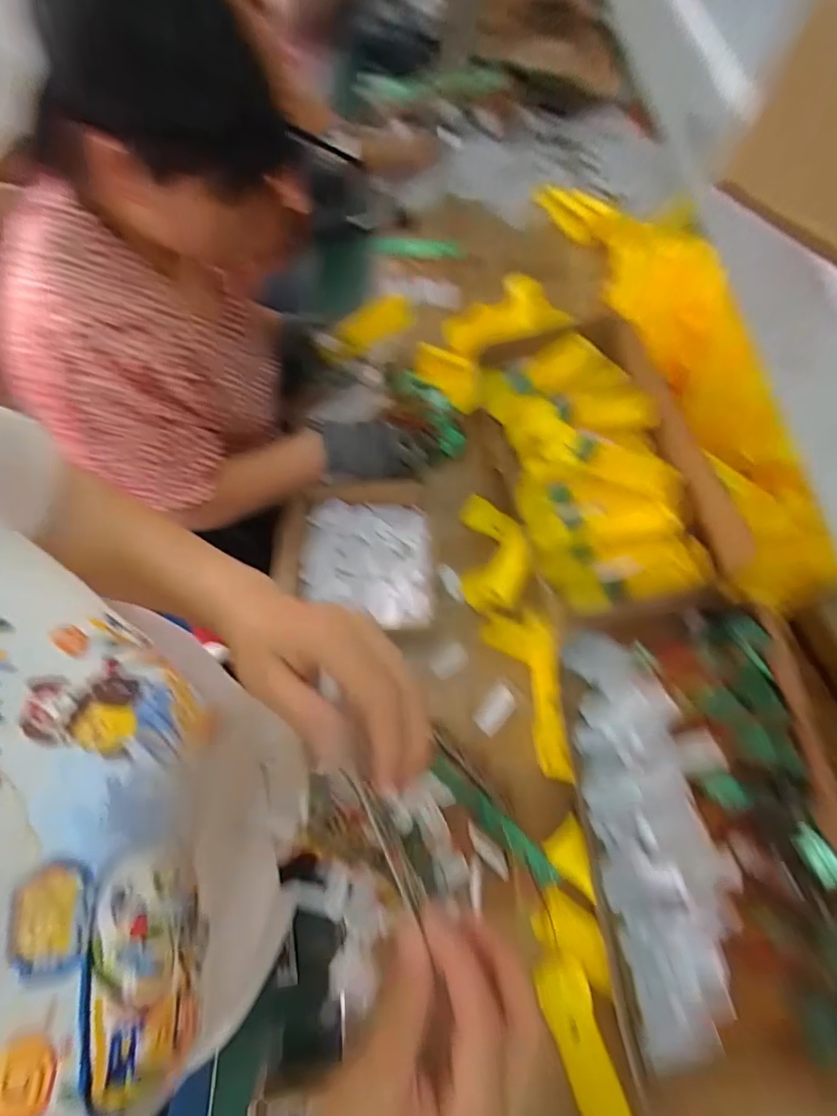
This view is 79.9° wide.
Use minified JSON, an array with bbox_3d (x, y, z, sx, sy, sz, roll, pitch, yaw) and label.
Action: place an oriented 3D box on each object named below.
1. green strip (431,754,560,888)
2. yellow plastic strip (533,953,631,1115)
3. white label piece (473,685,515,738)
[{"bbox_3d":[0.085,0.299,0.572,0.176,0.013,0.025,42,69,15],"label":"green strip"},{"bbox_3d":[0.164,0.495,0.484,0.052,0.005,0.174,-22,59,9],"label":"yellow plastic strip"},{"bbox_3d":[0.097,0.190,0.630,0.032,0.007,0.060,38,68,14],"label":"white label piece"}]

